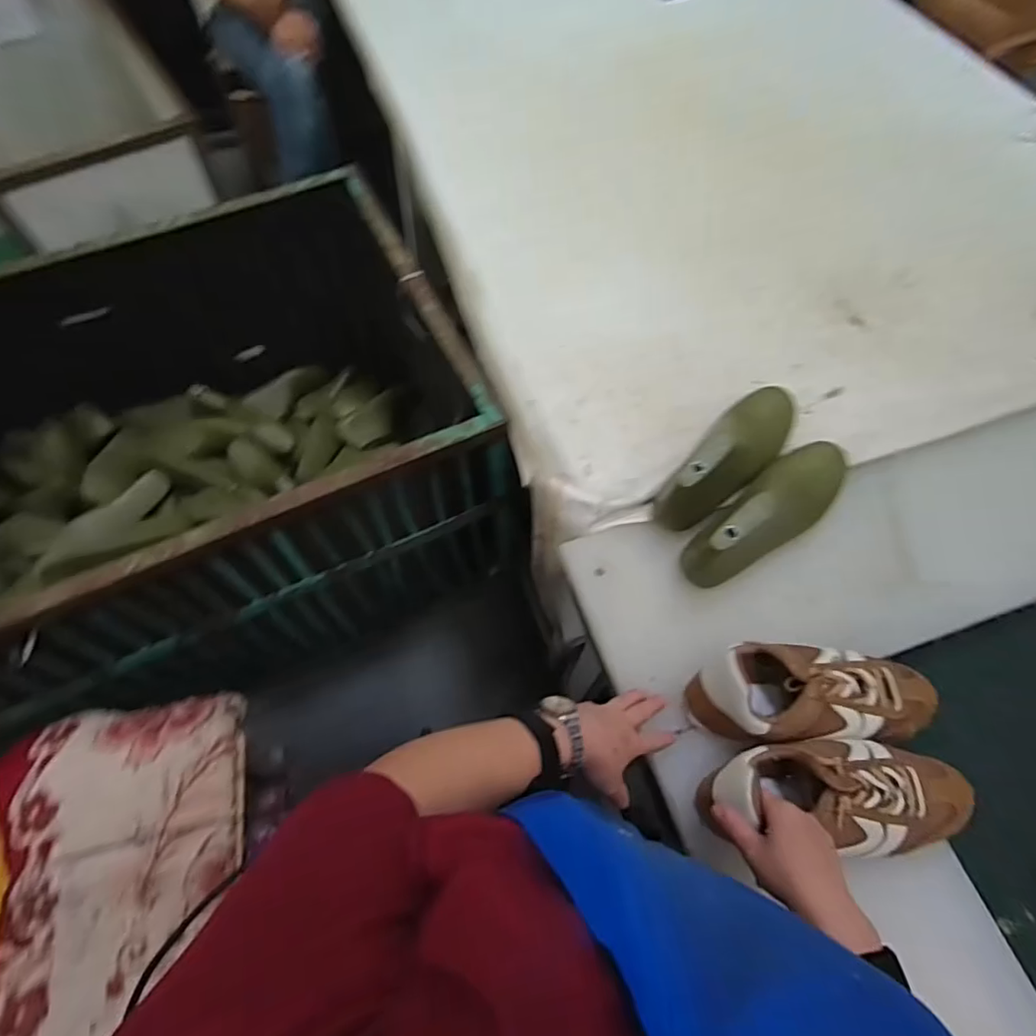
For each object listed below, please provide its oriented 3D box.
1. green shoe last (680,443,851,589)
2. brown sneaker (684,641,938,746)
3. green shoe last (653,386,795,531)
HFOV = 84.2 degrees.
[{"bbox_3d":[0.305,-0.011,0.674,0.266,0.104,0.078,-37,69,-19],"label":"green shoe last"},{"bbox_3d":[0.305,0.176,0.581,0.244,0.085,0.093,-2,62,-3],"label":"brown sneaker"},{"bbox_3d":[0.268,-0.087,0.712,0.084,0.097,0.263,41,68,19],"label":"green shoe last"}]

